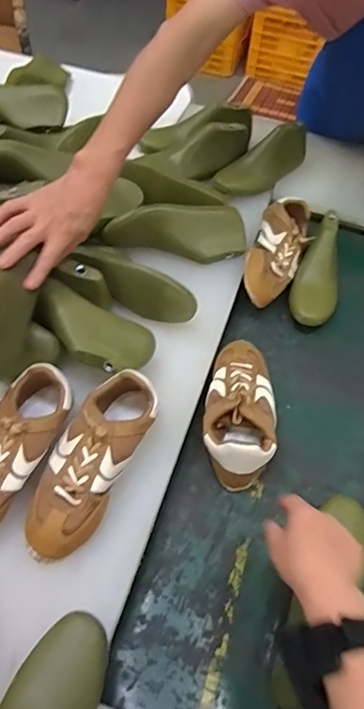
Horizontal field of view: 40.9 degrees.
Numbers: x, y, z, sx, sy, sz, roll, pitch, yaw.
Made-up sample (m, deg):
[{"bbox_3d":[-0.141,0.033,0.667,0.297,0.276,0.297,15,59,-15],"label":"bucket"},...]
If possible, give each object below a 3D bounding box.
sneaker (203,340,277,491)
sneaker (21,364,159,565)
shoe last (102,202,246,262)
[{"bbox_3d":[0.085,0.067,0.675,0.101,0.073,0.225,14,55,4],"label":"sneaker"},{"bbox_3d":[-0.107,0.125,0.576,0.085,0.074,0.224,23,57,12],"label":"sneaker"},{"bbox_3d":[-0.008,-0.195,0.791,0.237,0.077,0.084,-10,56,-10],"label":"shoe last"}]

